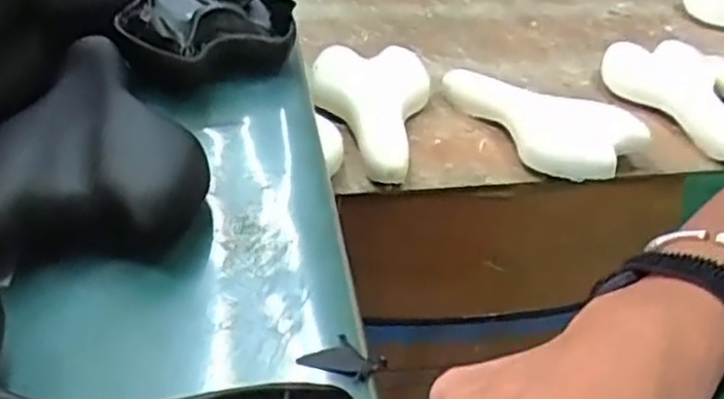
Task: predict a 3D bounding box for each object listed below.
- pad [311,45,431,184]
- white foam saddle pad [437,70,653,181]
[{"bbox_3d":[0.003,-0.123,0.876,0.146,0.052,0.280,11,36,7],"label":"pad"},{"bbox_3d":[0.209,-0.095,0.869,0.263,0.046,0.163,19,38,18],"label":"white foam saddle pad"}]

